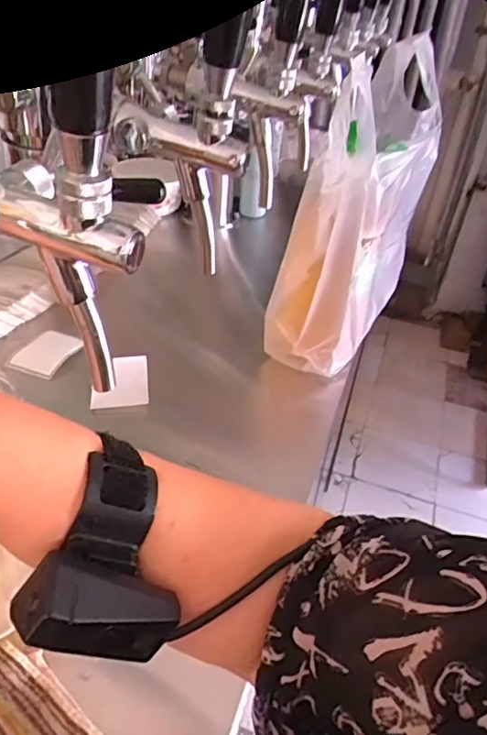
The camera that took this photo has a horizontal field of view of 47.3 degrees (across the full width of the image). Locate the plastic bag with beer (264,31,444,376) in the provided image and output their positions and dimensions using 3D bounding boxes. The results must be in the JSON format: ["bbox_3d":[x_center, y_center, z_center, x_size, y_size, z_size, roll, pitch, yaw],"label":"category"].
[{"bbox_3d":[0.182,-0.240,0.861,0.138,0.399,0.340,22,41,18],"label":"plastic bag with beer"}]

